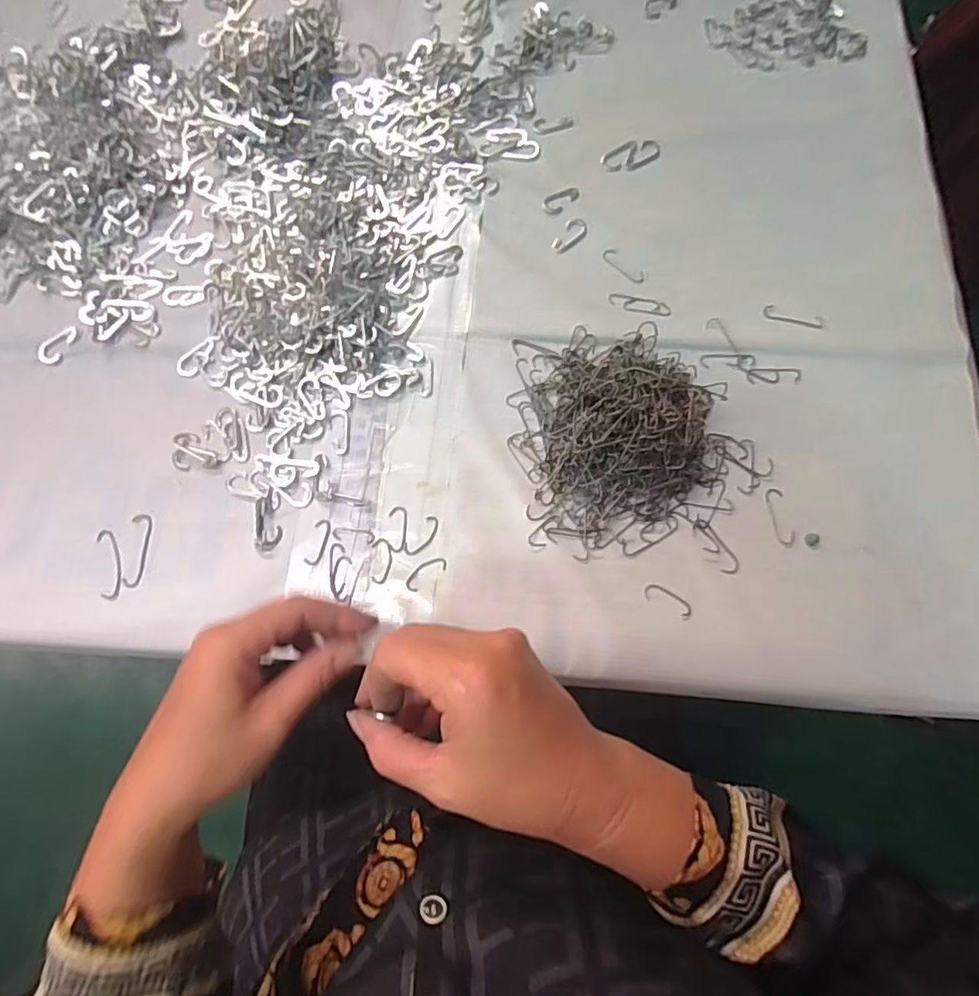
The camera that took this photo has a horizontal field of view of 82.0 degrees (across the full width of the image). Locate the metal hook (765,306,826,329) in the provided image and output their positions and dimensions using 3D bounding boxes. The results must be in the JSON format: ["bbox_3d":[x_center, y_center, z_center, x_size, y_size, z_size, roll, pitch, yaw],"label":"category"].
[{"bbox_3d":[0.239,-0.141,0.441,0.044,0.004,0.013,17,75,7],"label":"metal hook"}]

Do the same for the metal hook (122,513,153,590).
[{"bbox_3d":[-0.254,0.038,0.408,0.013,0.004,0.053,0,74,2],"label":"metal hook"}]

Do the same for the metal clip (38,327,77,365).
[{"bbox_3d":[-0.348,-0.124,0.455,0.016,0.007,0.036,28,76,9],"label":"metal clip"}]

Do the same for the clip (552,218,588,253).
[{"bbox_3d":[0.069,-0.224,0.480,0.020,0.004,0.038,31,77,10],"label":"clip"}]

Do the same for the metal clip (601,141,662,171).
[{"bbox_3d":[0.126,-0.305,0.499,0.052,0.004,0.029,-15,74,-3],"label":"metal clip"}]

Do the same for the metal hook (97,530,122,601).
[{"bbox_3d":[-0.271,0.047,0.403,0.015,0.004,0.051,-15,74,-3],"label":"metal hook"}]

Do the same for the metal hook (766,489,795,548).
[{"bbox_3d":[0.209,0.014,0.403,0.013,0.004,0.043,-8,74,-1],"label":"metal hook"}]

